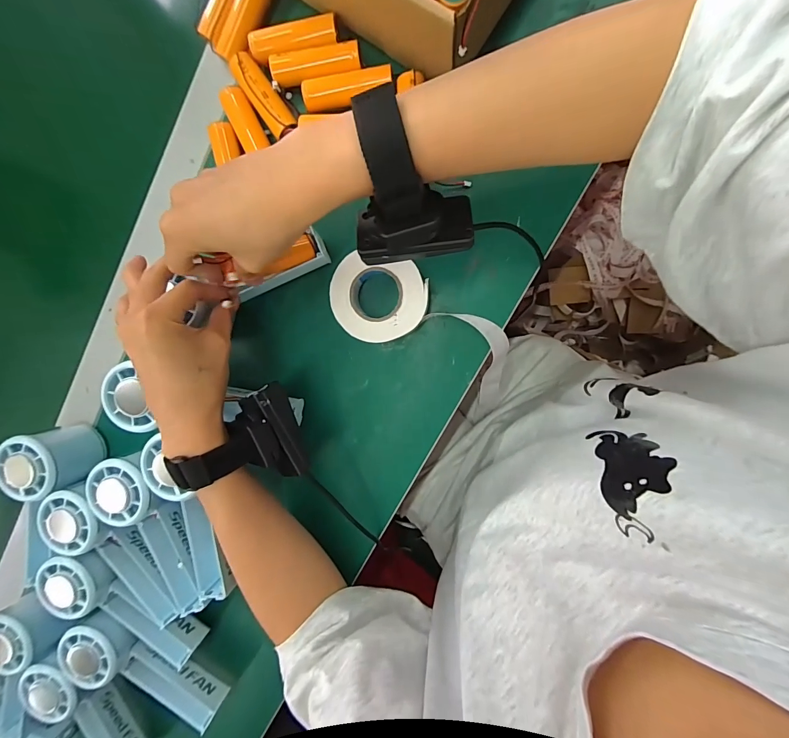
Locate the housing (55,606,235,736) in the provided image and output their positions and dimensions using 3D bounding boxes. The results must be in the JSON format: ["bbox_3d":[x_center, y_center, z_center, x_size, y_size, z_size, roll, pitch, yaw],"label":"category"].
[{"bbox_3d":[-0.232,0.283,0.349,0.149,0.035,0.053,32,99,-8],"label":"housing"}]

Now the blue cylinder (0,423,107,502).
[{"bbox_3d":[-0.313,0.083,0.348,0.059,0.059,0.057,-18,92,10],"label":"blue cylinder"}]

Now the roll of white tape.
[{"bbox_3d":[-0.012,-0.056,0.311,0.078,0.025,0.065,12,96,8],"label":"roll of white tape"}]

